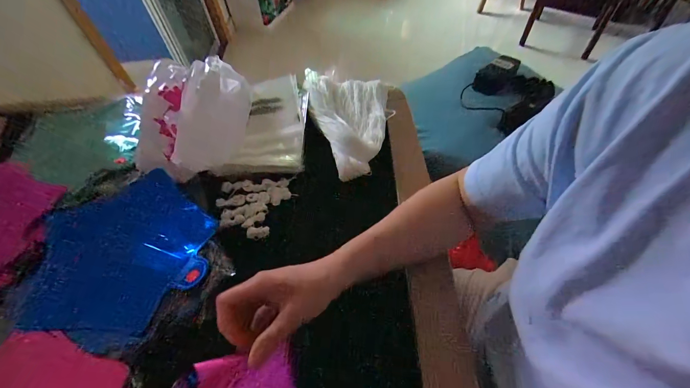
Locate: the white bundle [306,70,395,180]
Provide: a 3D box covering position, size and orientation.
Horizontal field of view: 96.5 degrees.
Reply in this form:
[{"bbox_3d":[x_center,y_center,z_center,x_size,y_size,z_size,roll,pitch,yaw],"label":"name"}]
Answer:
[{"bbox_3d":[0.005,-0.143,0.548,0.153,0.034,0.261,-3,53,2],"label":"white bundle"}]

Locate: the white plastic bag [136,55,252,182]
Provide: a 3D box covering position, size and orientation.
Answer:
[{"bbox_3d":[-0.253,-0.152,0.506,0.168,0.090,0.258,-12,54,-4],"label":"white plastic bag"}]

